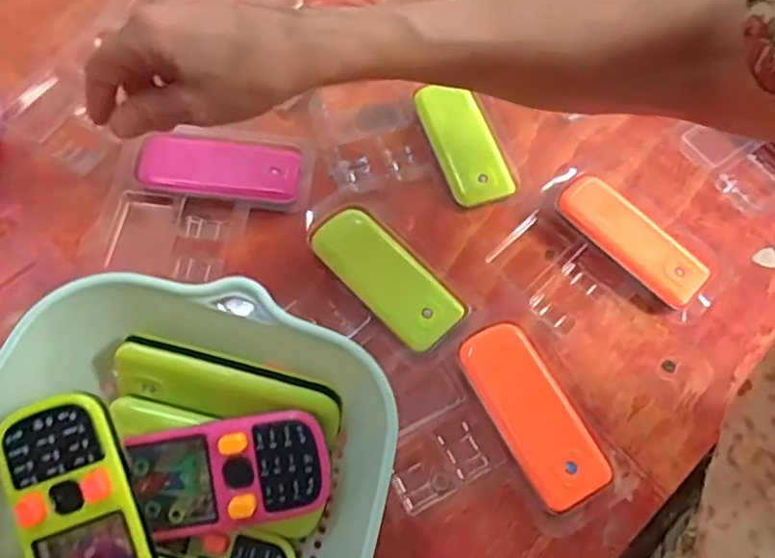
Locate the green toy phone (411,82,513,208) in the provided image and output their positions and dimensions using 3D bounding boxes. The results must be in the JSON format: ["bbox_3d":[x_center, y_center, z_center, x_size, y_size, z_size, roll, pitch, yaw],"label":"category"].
[{"bbox_3d":[0.053,-0.095,0.437,0.044,0.009,0.092,-23,80,-15],"label":"green toy phone"}]

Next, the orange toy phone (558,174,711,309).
[{"bbox_3d":[0.160,-0.025,0.412,0.103,0.021,0.044,42,67,17],"label":"orange toy phone"}]

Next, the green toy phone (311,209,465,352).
[{"bbox_3d":[0.000,-0.002,0.389,0.102,0.013,0.044,42,67,17],"label":"green toy phone"}]

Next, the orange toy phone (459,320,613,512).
[{"bbox_3d":[0.082,0.075,0.356,0.045,0.018,0.104,-24,66,-15],"label":"orange toy phone"}]

